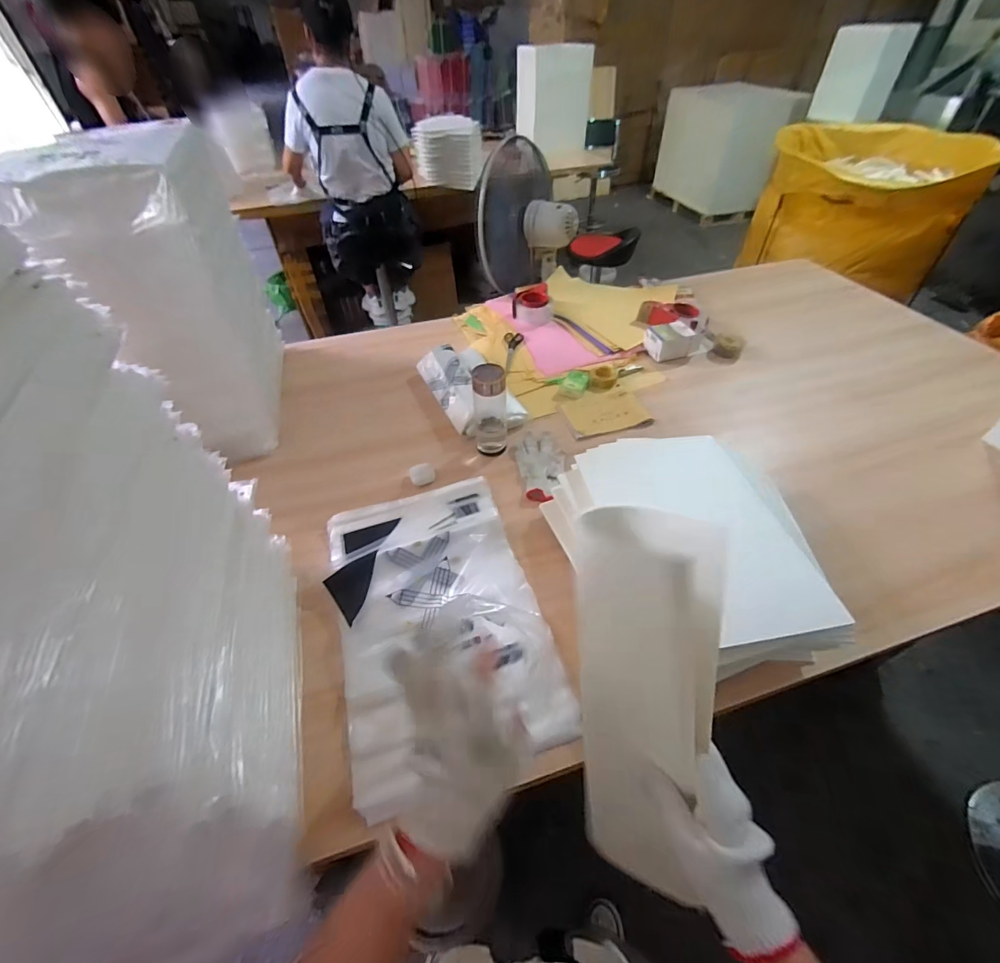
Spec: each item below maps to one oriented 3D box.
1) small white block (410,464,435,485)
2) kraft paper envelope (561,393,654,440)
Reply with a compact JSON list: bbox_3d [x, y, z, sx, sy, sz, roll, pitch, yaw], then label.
[{"bbox_3d":[-0.158,-0.015,0.891,0.048,0.031,0.036,-16,49,-12],"label":"small white block"},{"bbox_3d":[0.242,-0.157,1.002,0.188,0.019,0.117,-10,56,-5],"label":"kraft paper envelope"}]

